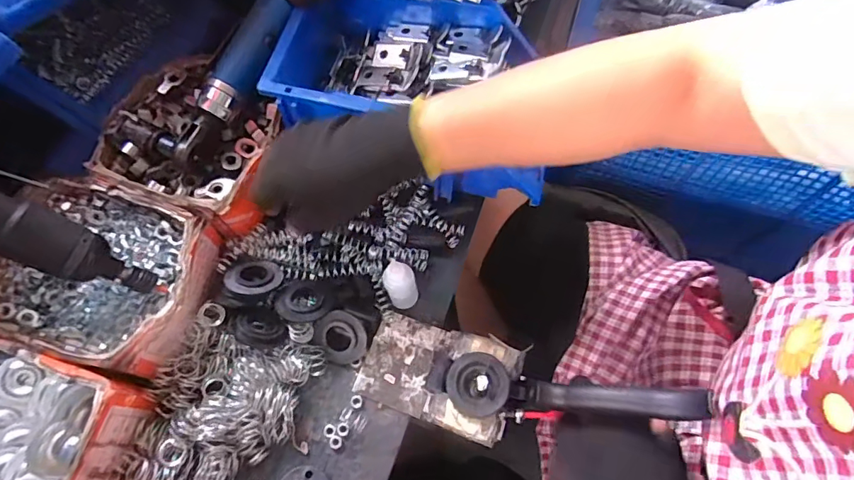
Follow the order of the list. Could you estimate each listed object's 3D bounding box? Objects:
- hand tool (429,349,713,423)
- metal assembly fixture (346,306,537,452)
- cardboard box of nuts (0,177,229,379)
[{"bbox_3d":[0.095,0.114,0.347,0.188,0.037,0.045,-1,62,26],"label":"hand tool"},{"bbox_3d":[0.008,0.107,0.385,0.123,0.033,0.076,18,67,10],"label":"metal assembly fixture"},{"bbox_3d":[-0.269,0.027,0.392,0.181,0.049,0.136,13,66,8],"label":"cardboard box of nuts"}]

